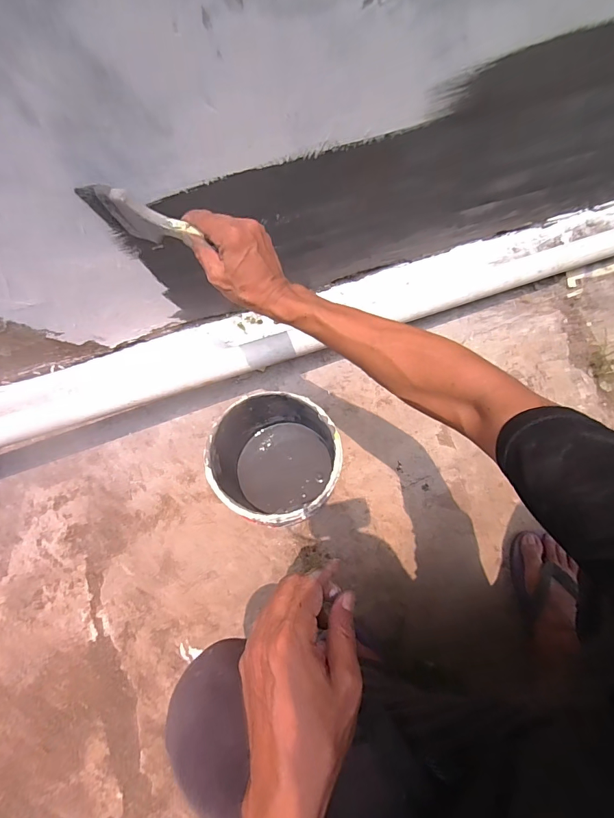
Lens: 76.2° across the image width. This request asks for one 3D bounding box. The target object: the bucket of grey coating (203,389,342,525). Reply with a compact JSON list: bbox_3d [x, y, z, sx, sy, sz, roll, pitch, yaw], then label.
[{"bbox_3d":[-0.046,0.084,0.598,0.172,0.172,0.177,-1,73,2],"label":"bucket of grey coating"}]

